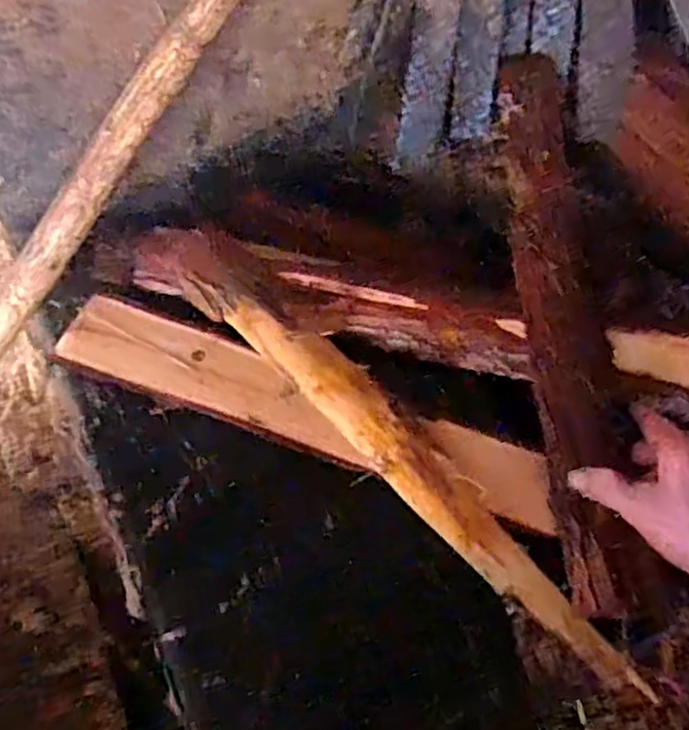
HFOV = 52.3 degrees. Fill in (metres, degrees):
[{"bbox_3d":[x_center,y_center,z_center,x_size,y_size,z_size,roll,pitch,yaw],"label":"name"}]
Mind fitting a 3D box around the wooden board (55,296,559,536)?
[{"bbox_3d":[-0.034,0.030,0.567,0.410,0.015,0.070,19,58,9],"label":"wooden board"}]

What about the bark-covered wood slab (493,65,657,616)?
[{"bbox_3d":[0.188,-0.054,0.599,0.074,0.040,0.501,0,66,-3],"label":"bark-covered wood slab"}]

